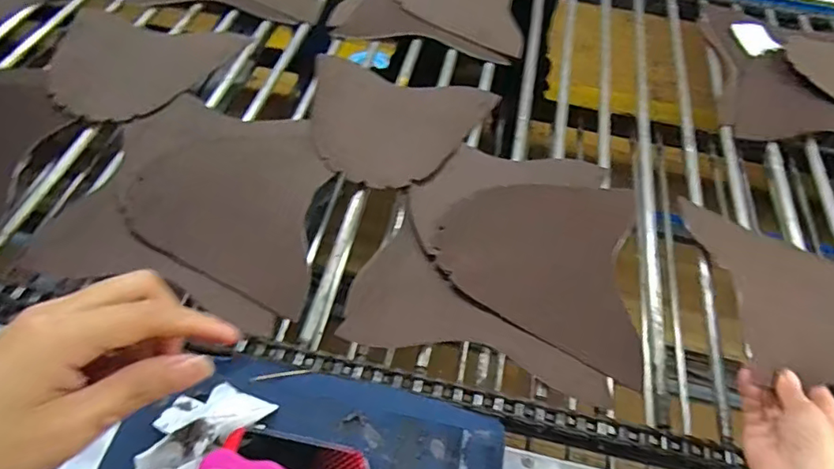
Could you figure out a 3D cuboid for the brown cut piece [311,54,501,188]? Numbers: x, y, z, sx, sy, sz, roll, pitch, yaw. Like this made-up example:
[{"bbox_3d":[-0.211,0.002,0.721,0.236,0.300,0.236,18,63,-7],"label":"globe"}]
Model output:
[{"bbox_3d":[-0.033,-0.142,0.702,0.235,0.015,0.198,14,55,4],"label":"brown cut piece"}]

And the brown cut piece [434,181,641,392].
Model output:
[{"bbox_3d":[0.135,0.022,0.597,0.213,0.008,0.235,14,54,3],"label":"brown cut piece"}]

